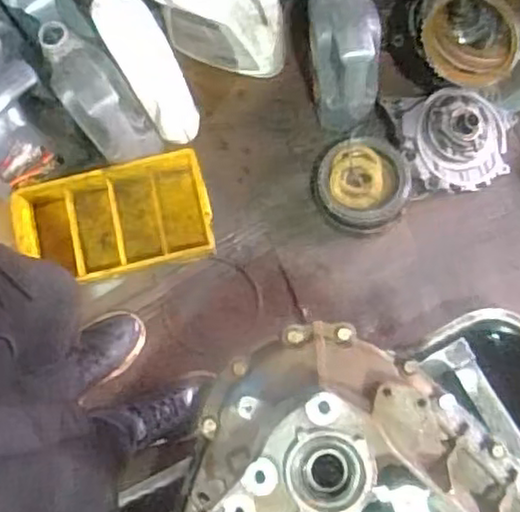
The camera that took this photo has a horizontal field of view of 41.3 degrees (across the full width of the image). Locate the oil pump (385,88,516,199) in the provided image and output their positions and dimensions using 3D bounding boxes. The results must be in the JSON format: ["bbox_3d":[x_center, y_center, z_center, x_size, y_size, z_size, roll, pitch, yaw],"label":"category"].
[{"bbox_3d":[0.386,-0.225,1.345,0.254,0.104,0.195,-12,76,2],"label":"oil pump"}]

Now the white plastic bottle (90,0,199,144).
[{"bbox_3d":[-0.205,-0.349,1.245,0.101,0.072,0.353,-36,119,-11],"label":"white plastic bottle"}]

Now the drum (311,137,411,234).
[{"bbox_3d":[0.192,-0.137,1.329,0.173,0.077,0.169,-1,77,4],"label":"drum"}]

